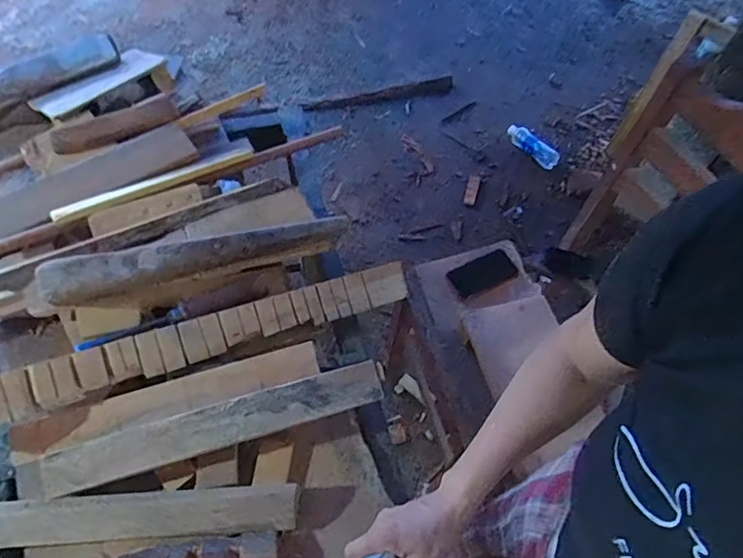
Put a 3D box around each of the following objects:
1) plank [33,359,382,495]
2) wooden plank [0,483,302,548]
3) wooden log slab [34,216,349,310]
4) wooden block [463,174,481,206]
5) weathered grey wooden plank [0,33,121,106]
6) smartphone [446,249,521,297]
[{"bbox_3d":[-0.186,0.181,0.645,0.411,0.018,0.058,-15,78,-8],"label":"plank"},{"bbox_3d":[-0.296,0.280,0.610,0.411,0.014,0.053,-1,78,-4],"label":"wooden plank"},{"bbox_3d":[-0.236,-0.037,0.732,0.414,0.068,0.056,-17,62,-12],"label":"wooden log slab"},{"bbox_3d":[0.347,-0.308,1.786,0.041,0.023,0.116,14,60,5],"label":"wooden block"},{"bbox_3d":[-0.576,-0.373,0.934,0.241,0.041,0.063,-34,67,-20],"label":"weathered grey wooden plank"},{"bbox_3d":[0.237,-0.014,1.097,0.150,0.009,0.072,-25,64,-16],"label":"smartphone"}]

